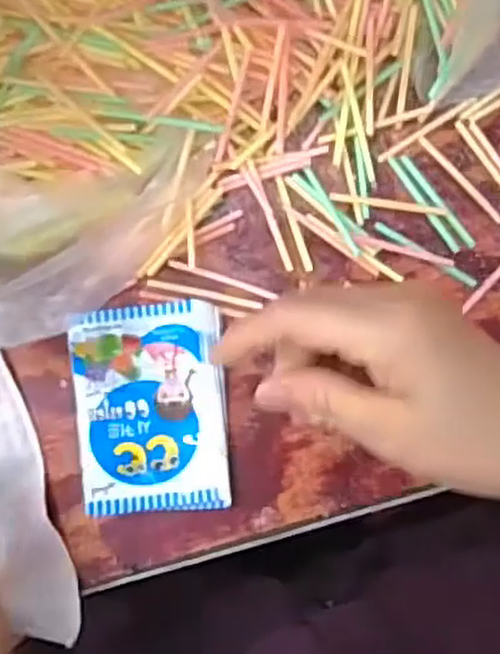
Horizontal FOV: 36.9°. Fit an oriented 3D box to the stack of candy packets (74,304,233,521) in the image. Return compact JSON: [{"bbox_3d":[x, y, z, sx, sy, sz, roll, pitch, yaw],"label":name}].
[{"bbox_3d":[-0.052,0.043,0.396,0.077,0.015,0.107,-4,86,2],"label":"stack of candy packets"}]

